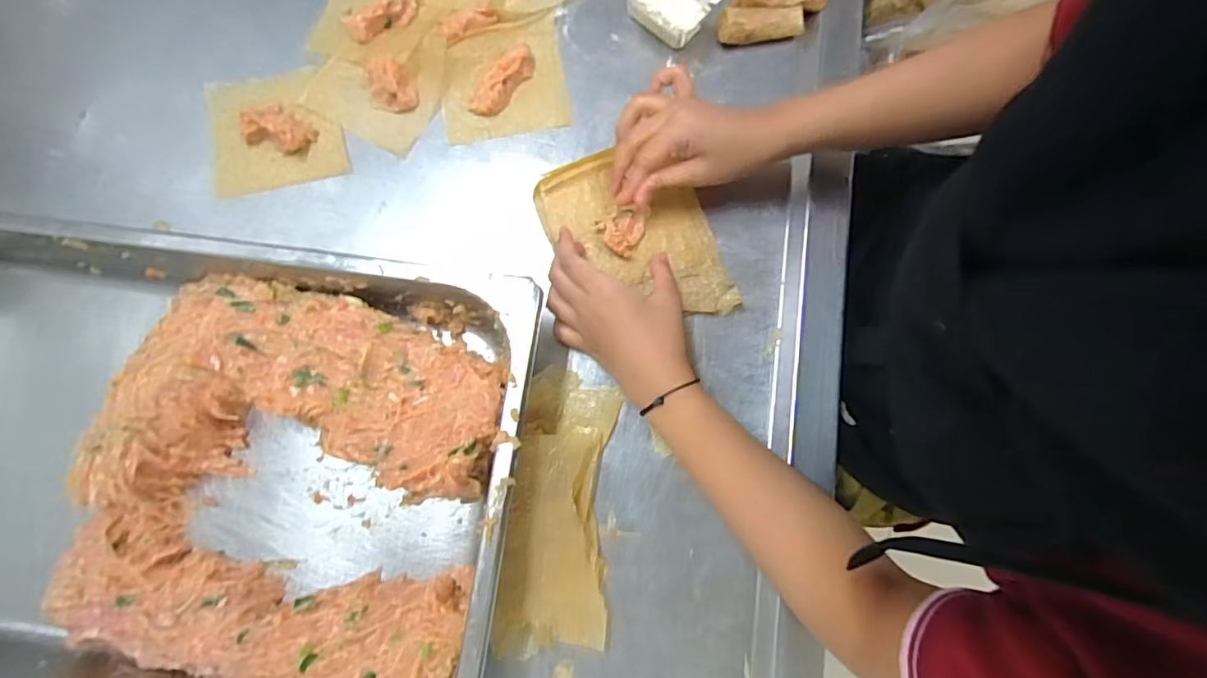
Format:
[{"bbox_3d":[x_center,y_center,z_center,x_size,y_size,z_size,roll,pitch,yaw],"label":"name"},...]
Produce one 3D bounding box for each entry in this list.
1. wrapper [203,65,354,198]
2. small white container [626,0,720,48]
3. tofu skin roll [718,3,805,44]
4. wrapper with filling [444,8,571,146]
[{"bbox_3d":[-0.298,-0.194,0.476,0.114,0.016,0.117,-15,79,-3],"label":"wrapper"},{"bbox_3d":[0.057,-0.303,0.485,0.085,0.039,0.054,41,82,8],"label":"small white container"},{"bbox_3d":[0.144,-0.289,0.492,0.076,0.024,0.026,-5,79,-1],"label":"tofu skin roll"},{"bbox_3d":[-0.093,-0.243,0.487,0.112,0.016,0.113,-10,79,-2],"label":"wrapper with filling"}]

